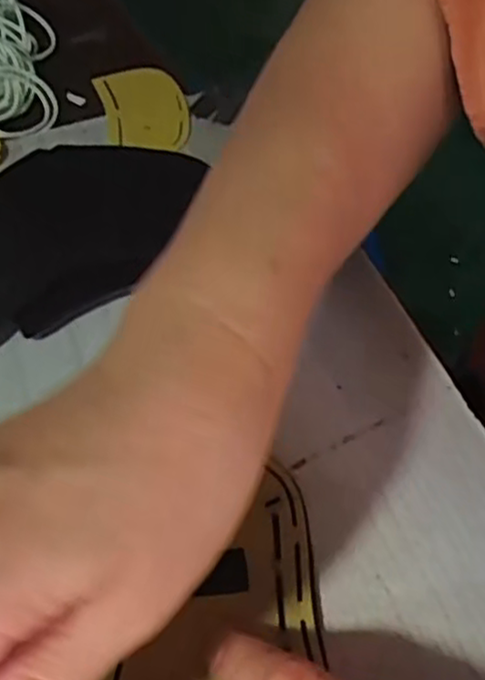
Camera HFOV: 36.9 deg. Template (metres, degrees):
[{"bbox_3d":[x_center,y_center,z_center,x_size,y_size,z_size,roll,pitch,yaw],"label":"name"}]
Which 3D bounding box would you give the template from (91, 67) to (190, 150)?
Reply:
[{"bbox_3d":[-0.051,-0.122,0.375,0.042,0.005,0.064,-12,57,-11],"label":"template"}]

